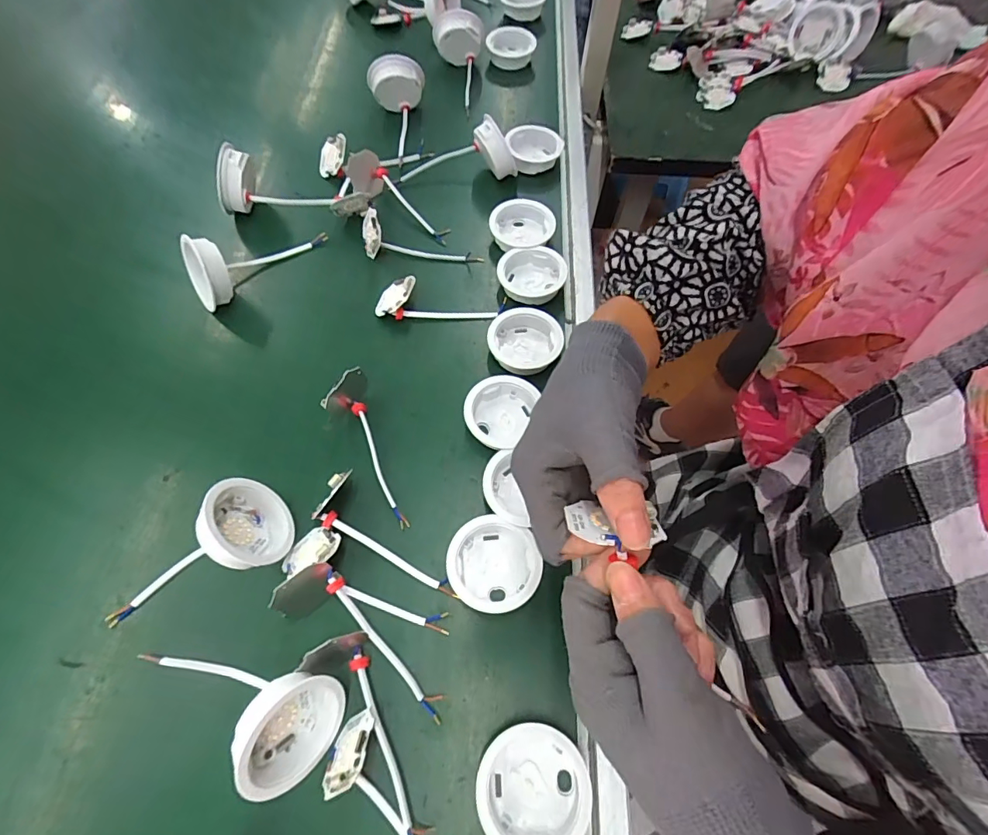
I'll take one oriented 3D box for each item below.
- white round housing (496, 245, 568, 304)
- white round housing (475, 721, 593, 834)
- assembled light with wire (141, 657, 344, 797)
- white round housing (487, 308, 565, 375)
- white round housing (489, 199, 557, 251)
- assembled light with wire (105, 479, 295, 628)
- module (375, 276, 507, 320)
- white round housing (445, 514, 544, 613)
[{"bbox_3d":[0.040,-0.152,0.500,0.070,0.026,0.068,0,64,0],"label":"white round housing"},{"bbox_3d":[0.026,0.244,0.311,0.073,0.023,0.071,0,64,0],"label":"white round housing"},{"bbox_3d":[-0.180,0.201,0.309,0.152,0.057,0.070,4,64,2],"label":"assembled light with wire"},{"bbox_3d":[0.030,-0.070,0.463,0.070,0.024,0.074,0,64,0],"label":"white round housing"},{"bbox_3d":[0.032,-0.215,0.533,0.072,0.027,0.056,-17,65,-8],"label":"white round housing"},{"bbox_3d":[-0.237,0.097,0.357,0.147,0.066,0.072,-18,65,-9],"label":"assembled light with wire"},{"bbox_3d":[-0.055,-0.122,0.486,0.132,0.031,0.041,3,64,2],"label":"module"},{"bbox_3d":[0.001,0.115,0.371,0.072,0.023,0.069,0,64,0],"label":"white round housing"}]

